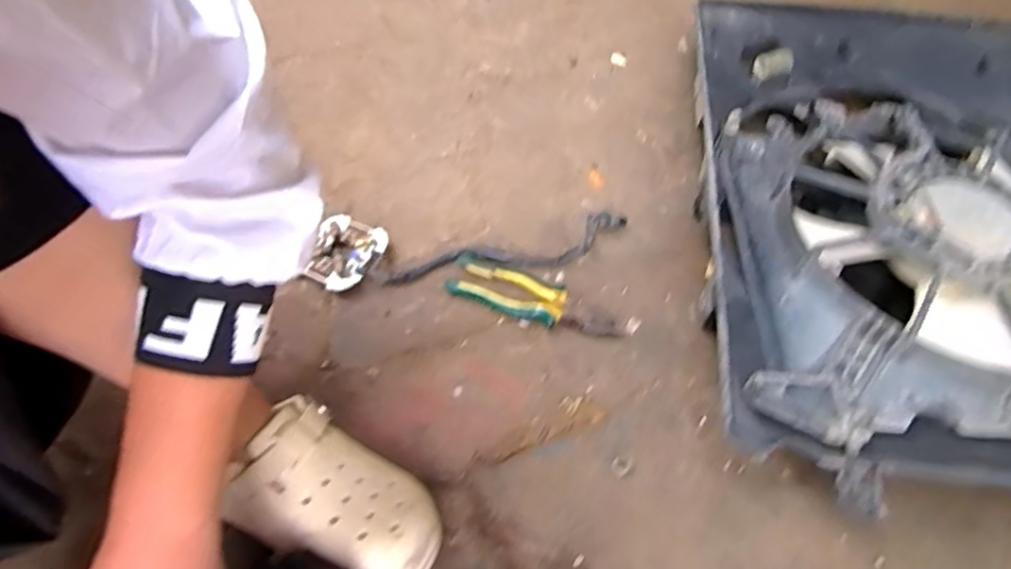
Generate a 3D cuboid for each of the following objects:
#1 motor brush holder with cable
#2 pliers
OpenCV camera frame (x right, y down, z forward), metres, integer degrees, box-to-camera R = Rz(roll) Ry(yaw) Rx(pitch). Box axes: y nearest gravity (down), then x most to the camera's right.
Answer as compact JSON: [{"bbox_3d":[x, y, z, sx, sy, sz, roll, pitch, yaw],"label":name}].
[{"bbox_3d":[-0.041,-0.051,0.689,0.347,0.030,0.095,-7,59,-7],"label":"motor brush holder with cable"},{"bbox_3d":[0.031,0.018,0.656,0.187,0.018,0.052,21,60,10],"label":"pliers"}]

